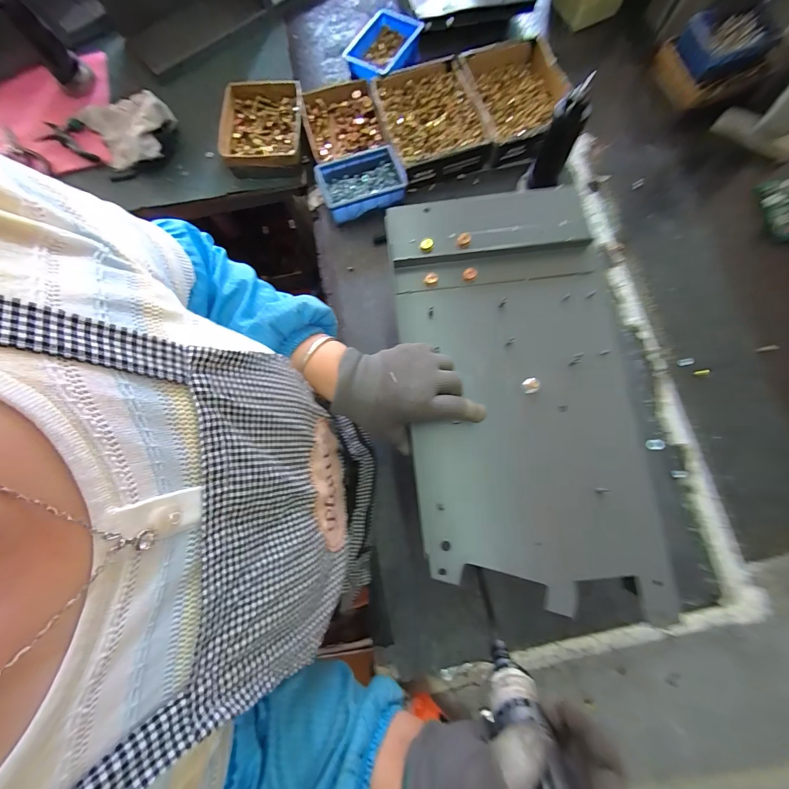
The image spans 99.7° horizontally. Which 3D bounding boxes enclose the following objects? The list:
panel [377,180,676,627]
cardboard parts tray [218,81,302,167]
[{"bbox_3d":[0.137,-0.018,0.387,0.243,0.028,0.472,-5,79,0],"label":"panel"},{"bbox_3d":[-0.250,-0.499,0.627,0.152,0.040,0.167,-1,79,1],"label":"cardboard parts tray"}]

